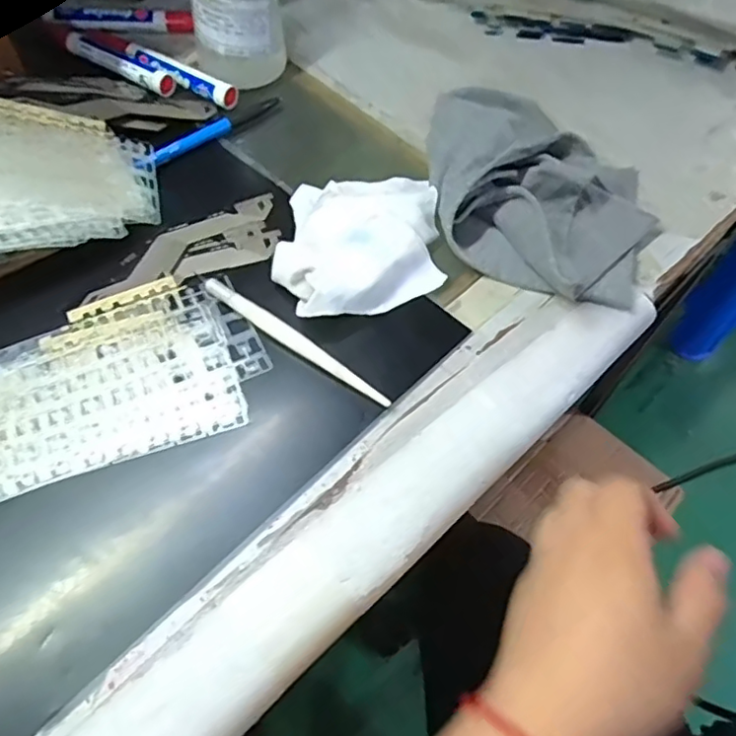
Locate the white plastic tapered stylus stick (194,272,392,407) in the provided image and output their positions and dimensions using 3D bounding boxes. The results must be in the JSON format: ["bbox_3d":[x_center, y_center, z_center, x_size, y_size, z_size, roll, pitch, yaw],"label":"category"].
[{"bbox_3d":[-0.045,-0.017,0.347,0.137,0.007,0.011,34,63,16],"label":"white plastic tapered stylus stick"}]

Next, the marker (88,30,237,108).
[{"bbox_3d":[-0.161,-0.233,0.464,0.147,0.013,0.017,31,62,15],"label":"marker"}]

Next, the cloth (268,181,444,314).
[{"bbox_3d":[-0.005,-0.079,0.377,0.101,0.024,0.117,-2,59,-5],"label":"cloth"}]

